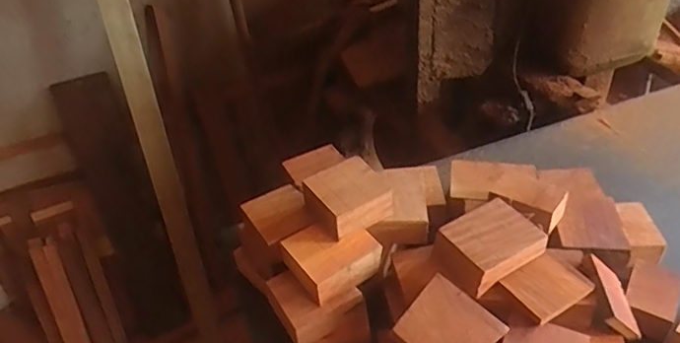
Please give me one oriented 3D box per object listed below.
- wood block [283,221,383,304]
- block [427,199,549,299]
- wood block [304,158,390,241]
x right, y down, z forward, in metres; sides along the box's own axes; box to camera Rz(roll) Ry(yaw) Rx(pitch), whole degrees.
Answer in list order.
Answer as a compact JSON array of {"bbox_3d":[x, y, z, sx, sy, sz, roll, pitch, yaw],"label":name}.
[{"bbox_3d":[-0.006,0.067,0.438,0.063,0.025,0.054,-25,43,-20],"label":"wood block"},{"bbox_3d":[0.116,0.059,0.435,0.074,0.025,0.055,-26,44,-21],"label":"block"},{"bbox_3d":[0.007,0.020,0.451,0.059,0.026,0.054,-28,45,-23],"label":"wood block"}]

